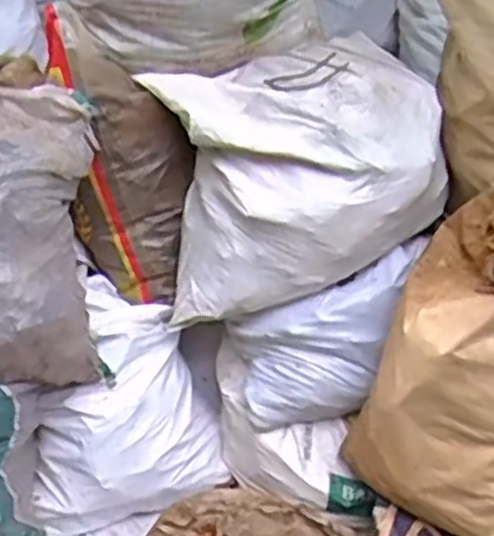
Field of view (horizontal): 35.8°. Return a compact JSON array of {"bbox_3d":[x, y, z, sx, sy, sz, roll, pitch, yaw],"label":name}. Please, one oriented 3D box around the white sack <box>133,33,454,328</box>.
[{"bbox_3d":[0.069,-0.149,1.126,0.381,0.300,0.315,-9,39,-10],"label":"white sack"}]

